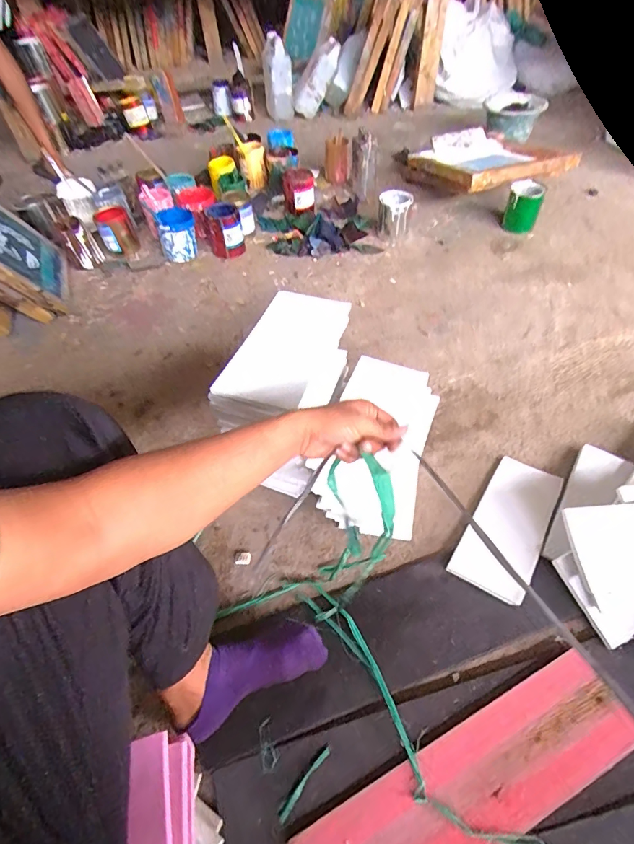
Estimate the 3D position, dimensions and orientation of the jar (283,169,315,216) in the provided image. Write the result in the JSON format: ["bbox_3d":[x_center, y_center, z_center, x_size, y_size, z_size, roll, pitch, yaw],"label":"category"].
[{"bbox_3d":[-0.066,-0.836,1.536,0.108,0.127,0.106,-7,52,-2],"label":"jar"}]

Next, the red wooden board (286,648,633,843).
[{"bbox_3d":[0.205,0.483,0.553,0.481,0.021,0.127,-23,55,-14],"label":"red wooden board"}]

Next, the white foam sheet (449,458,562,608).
[{"bbox_3d":[0.359,0.187,0.783,0.122,0.006,0.286,24,56,28],"label":"white foam sheet"}]

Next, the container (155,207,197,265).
[{"bbox_3d":[-0.447,-0.612,1.383,0.106,0.127,0.106,-4,52,0],"label":"container"}]

